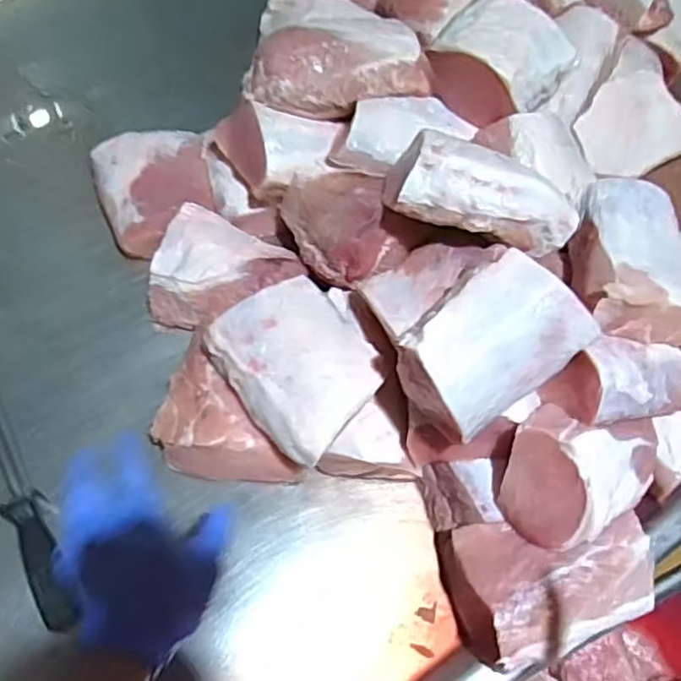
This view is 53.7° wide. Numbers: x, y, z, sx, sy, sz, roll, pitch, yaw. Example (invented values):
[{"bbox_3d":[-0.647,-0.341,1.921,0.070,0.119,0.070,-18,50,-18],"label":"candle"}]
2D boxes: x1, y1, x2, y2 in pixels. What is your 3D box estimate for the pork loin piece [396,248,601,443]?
[{"bbox_3d":[0.121,0.006,0.556,0.145,0.088,0.098,-33,66,-20],"label":"pork loin piece"}]

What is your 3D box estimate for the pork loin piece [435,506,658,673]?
[{"bbox_3d":[0.169,0.195,0.554,0.142,0.087,0.114,-11,61,-9],"label":"pork loin piece"}]

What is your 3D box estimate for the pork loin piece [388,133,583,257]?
[{"bbox_3d":[0.127,-0.130,0.591,0.166,0.051,0.078,15,60,6],"label":"pork loin piece"}]

